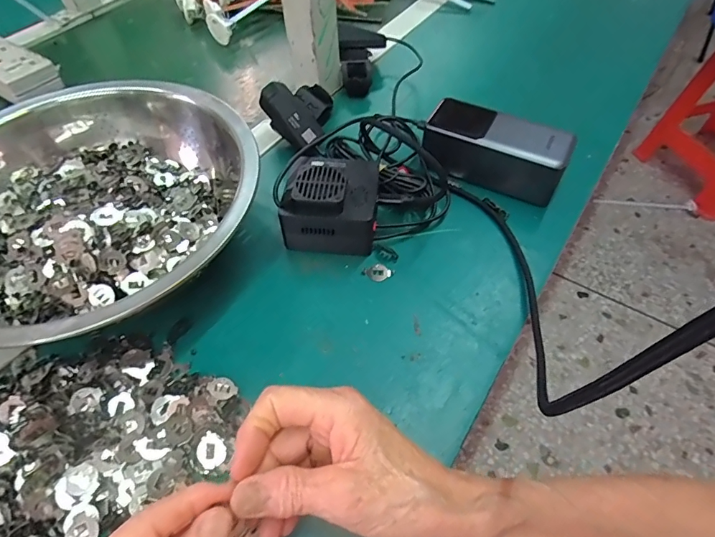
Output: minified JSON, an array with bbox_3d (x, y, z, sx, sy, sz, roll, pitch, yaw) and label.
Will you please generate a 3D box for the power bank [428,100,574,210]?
[{"bbox_3d":[0.128,-0.109,0.401,0.123,0.050,0.050,24,58,19],"label":"power bank"}]

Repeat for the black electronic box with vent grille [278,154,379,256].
[{"bbox_3d":[-0.020,-0.058,0.368,0.075,0.060,0.073,5,54,6],"label":"black electronic box with vent grille"}]

